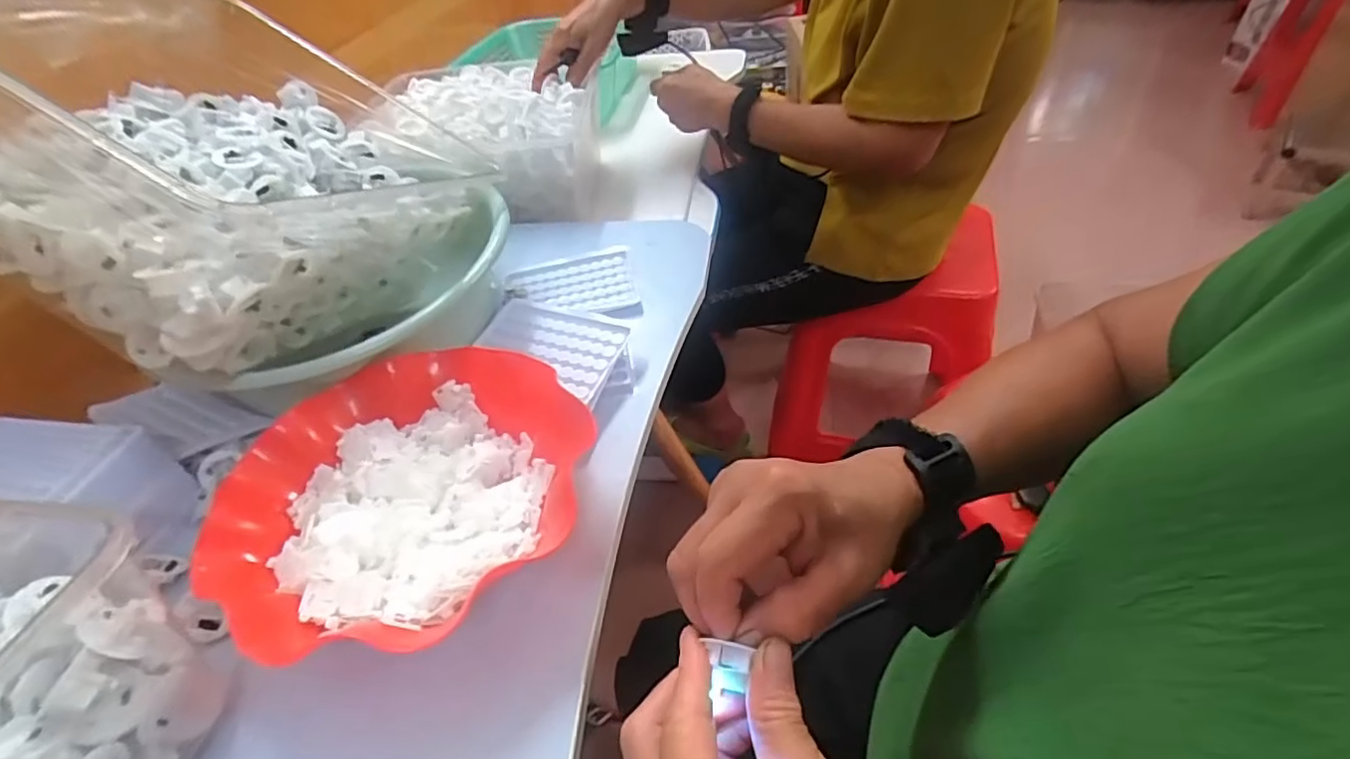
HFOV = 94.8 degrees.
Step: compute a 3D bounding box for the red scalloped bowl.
[{"bbox_3d":[-0.170,0.074,0.404,0.206,0.061,0.217,-4,44,4],"label":"red scalloped bowl"}]

